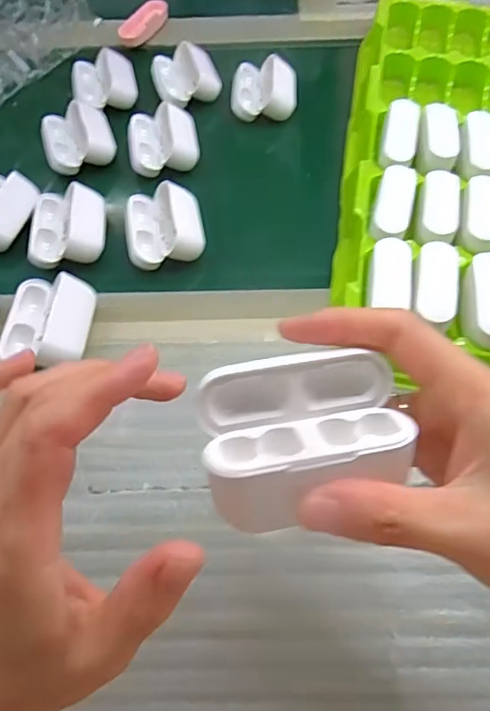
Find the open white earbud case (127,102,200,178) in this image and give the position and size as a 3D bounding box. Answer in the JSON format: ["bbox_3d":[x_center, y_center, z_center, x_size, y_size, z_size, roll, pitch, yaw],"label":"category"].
[{"bbox_3d":[-0.068,-0.180,0.439,0.056,0.027,0.065,-9,61,-4],"label":"open white earbud case"}]

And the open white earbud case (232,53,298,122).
[{"bbox_3d":[0.017,-0.234,0.464,0.056,0.027,0.059,-1,61,1],"label":"open white earbud case"}]

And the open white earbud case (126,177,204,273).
[{"bbox_3d":[-0.059,-0.095,0.390,0.055,0.029,0.063,-10,61,-4],"label":"open white earbud case"}]

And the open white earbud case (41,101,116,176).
[{"bbox_3d":[-0.139,-0.184,0.439,0.055,0.025,0.066,-19,62,-9],"label":"open white earbud case"}]

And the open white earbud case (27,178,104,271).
[{"bbox_3d":[-0.131,-0.098,0.391,0.052,0.029,0.071,-6,61,-2],"label":"open white earbud case"}]

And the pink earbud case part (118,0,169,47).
[{"bbox_3d":[-0.100,-0.328,0.523,0.029,0.011,0.069,33,66,18],"label":"pink earbud case part"}]

